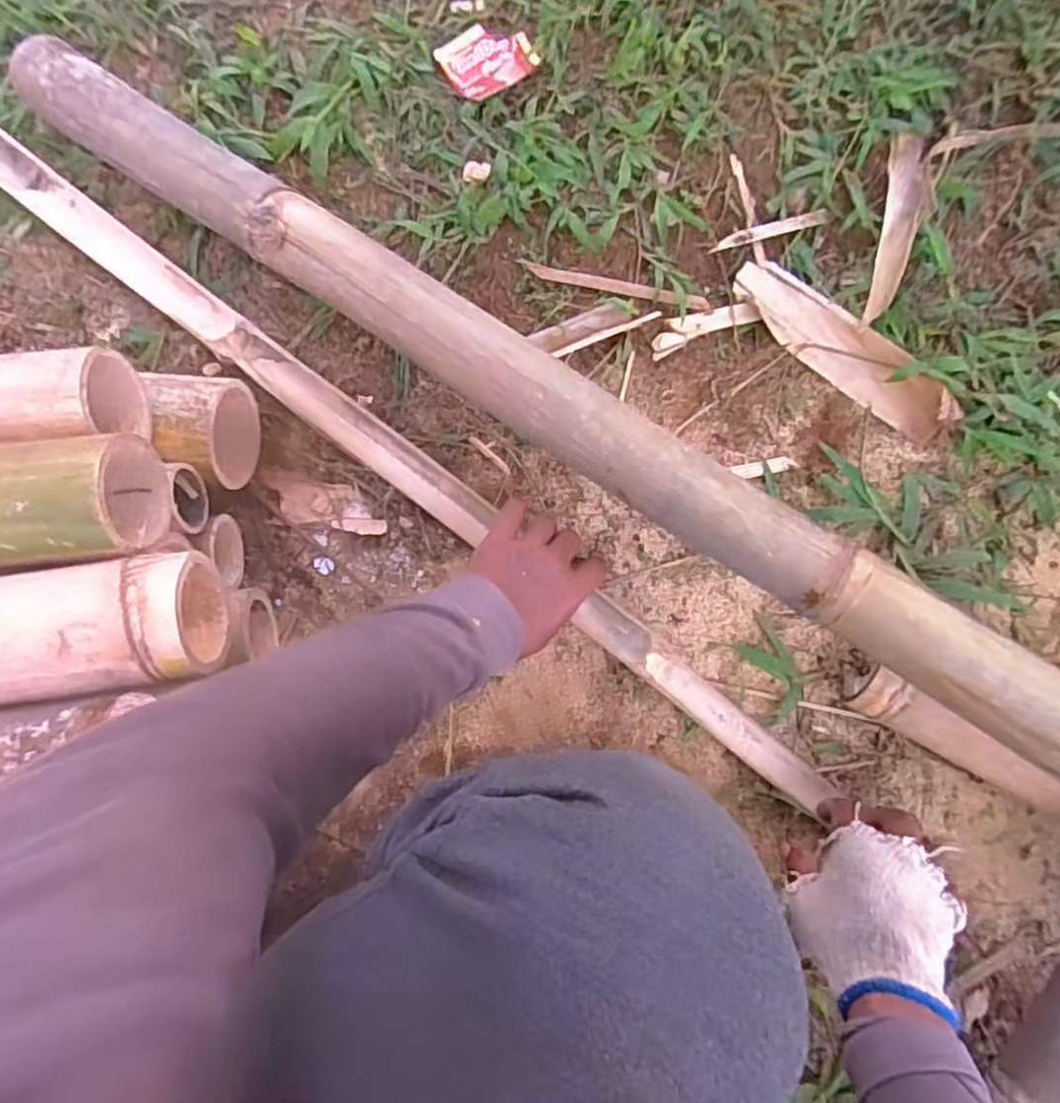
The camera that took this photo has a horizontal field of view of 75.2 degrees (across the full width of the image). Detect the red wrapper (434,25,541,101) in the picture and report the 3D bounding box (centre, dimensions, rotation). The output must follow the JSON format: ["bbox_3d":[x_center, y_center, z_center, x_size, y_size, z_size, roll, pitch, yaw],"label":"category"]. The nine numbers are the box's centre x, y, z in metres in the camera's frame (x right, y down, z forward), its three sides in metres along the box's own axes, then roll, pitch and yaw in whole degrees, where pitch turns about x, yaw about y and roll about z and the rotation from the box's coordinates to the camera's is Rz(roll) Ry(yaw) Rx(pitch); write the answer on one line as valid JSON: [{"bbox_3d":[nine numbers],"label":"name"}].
[{"bbox_3d":[-0.042,-0.486,0.678,0.085,0.005,0.072,-32,82,-7],"label":"red wrapper"}]

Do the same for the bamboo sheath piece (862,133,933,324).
[{"bbox_3d":[0.339,-0.297,0.636,0.034,0.038,0.196,13,80,1],"label":"bamboo sheath piece"}]

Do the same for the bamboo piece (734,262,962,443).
[{"bbox_3d":[0.282,-0.188,0.621,0.053,0.034,0.229,-43,84,-8],"label":"bamboo piece"}]

